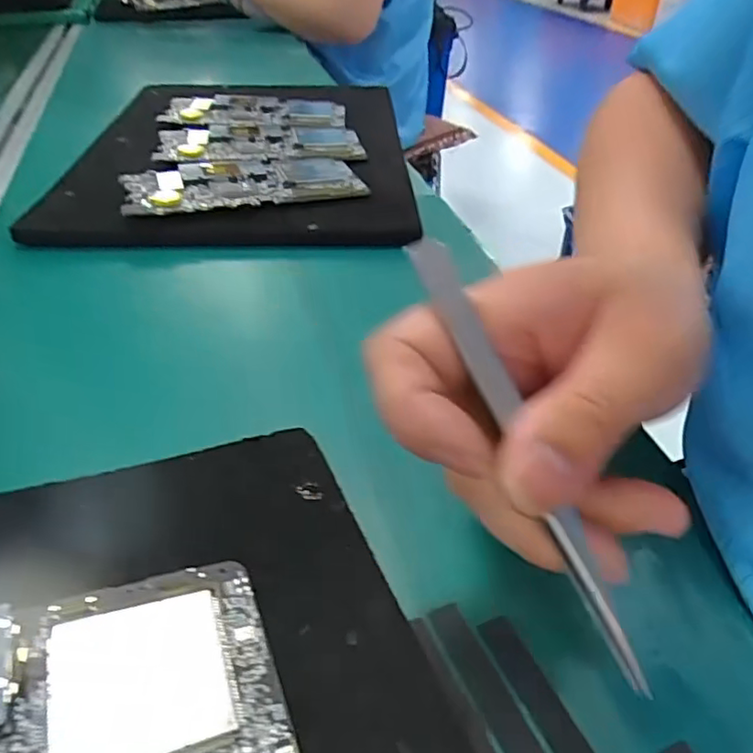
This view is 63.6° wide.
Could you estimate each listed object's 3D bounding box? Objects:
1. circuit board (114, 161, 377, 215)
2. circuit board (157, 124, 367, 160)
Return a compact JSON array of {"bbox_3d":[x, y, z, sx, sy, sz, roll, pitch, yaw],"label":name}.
[{"bbox_3d":[-0.092,-0.138,0.424,0.158,0.006,0.079,-11,41,-14],"label":"circuit board"},{"bbox_3d":[-0.095,-0.196,0.498,0.157,0.006,0.098,-9,40,-12],"label":"circuit board"}]

